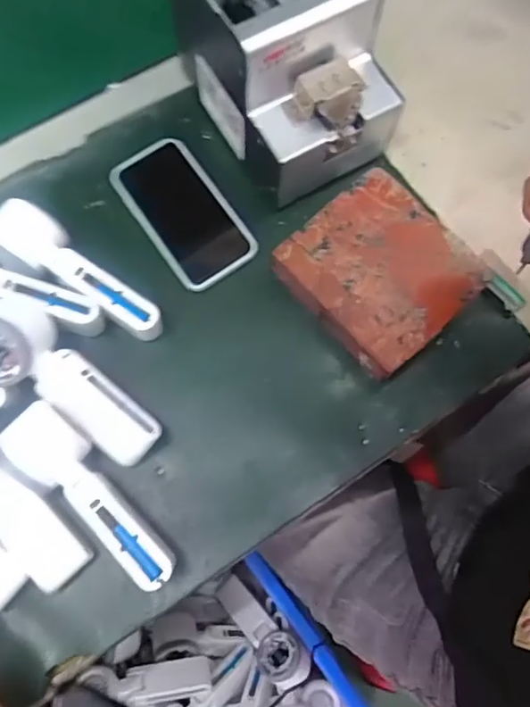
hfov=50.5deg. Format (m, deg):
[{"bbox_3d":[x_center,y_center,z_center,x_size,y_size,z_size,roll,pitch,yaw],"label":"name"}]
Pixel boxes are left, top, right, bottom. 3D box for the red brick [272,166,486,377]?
[{"bbox_3d":[0.099,-0.070,0.497,0.134,0.050,0.139,-41,78,-12],"label":"red brick"}]

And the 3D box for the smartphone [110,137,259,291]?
[{"bbox_3d":[-0.076,-0.130,0.522,0.078,0.013,0.147,-34,77,-10],"label":"smartphone"}]

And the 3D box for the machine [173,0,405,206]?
[{"bbox_3d":[0.021,-0.254,0.483,0.132,0.148,0.185,-26,76,-8],"label":"machine"}]

